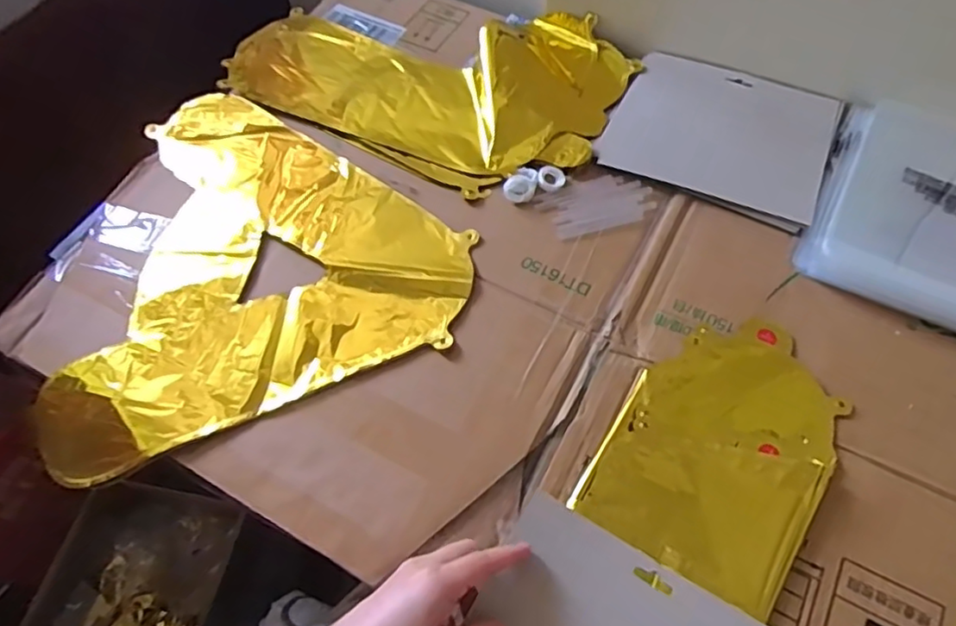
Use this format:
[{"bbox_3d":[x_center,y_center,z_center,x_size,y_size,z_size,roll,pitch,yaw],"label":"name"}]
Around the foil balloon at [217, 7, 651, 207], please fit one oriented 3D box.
[{"bbox_3d":[-0.057,-0.262,0.652,0.394,0.021,0.247,23,65,14],"label":"foil balloon"}]

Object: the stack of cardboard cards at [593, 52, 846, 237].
[{"bbox_3d":[0.232,-0.174,0.600,0.197,0.009,0.161,24,66,14],"label":"stack of cardboard cards"}]

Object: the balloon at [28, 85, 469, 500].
[{"bbox_3d":[-0.172,-0.031,0.566,0.329,0.051,0.388,6,62,6],"label":"balloon"}]

